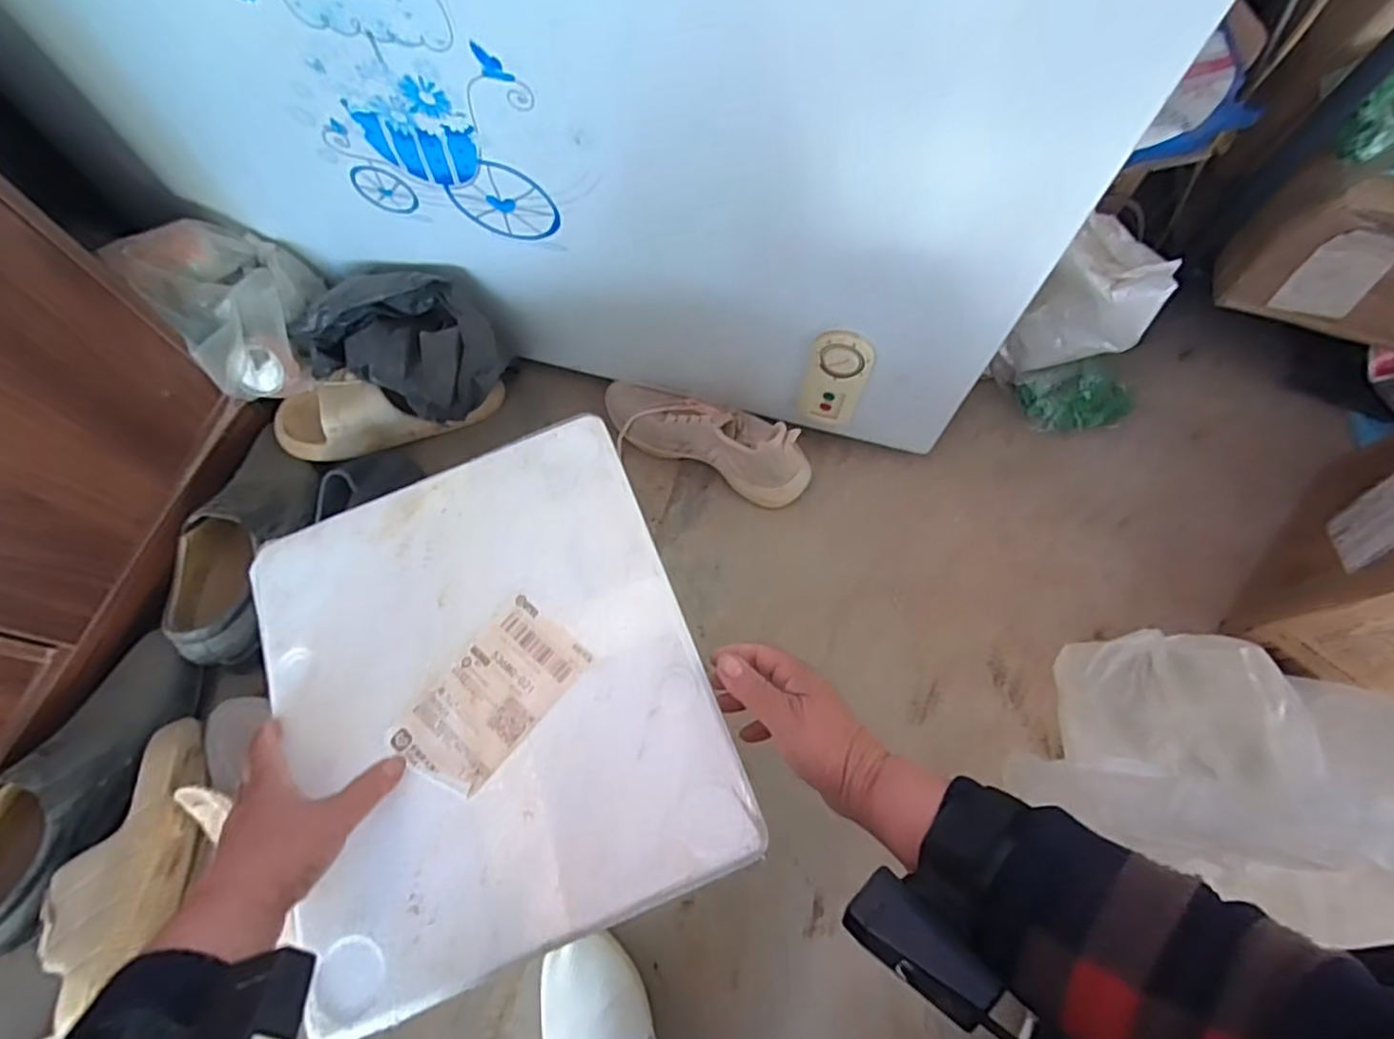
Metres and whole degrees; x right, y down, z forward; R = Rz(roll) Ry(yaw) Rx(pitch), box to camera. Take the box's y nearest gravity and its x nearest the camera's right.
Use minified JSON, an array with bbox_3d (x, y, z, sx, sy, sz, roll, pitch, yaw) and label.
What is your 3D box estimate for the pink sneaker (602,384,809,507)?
[{"bbox_3d":[0.007,-0.101,0.722,0.254,0.083,0.088,22,69,9],"label":"pink sneaker"}]

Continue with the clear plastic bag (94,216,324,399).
[{"bbox_3d":[-0.475,-0.225,0.677,0.156,0.106,0.159,-38,72,-15],"label":"clear plastic bag"}]

